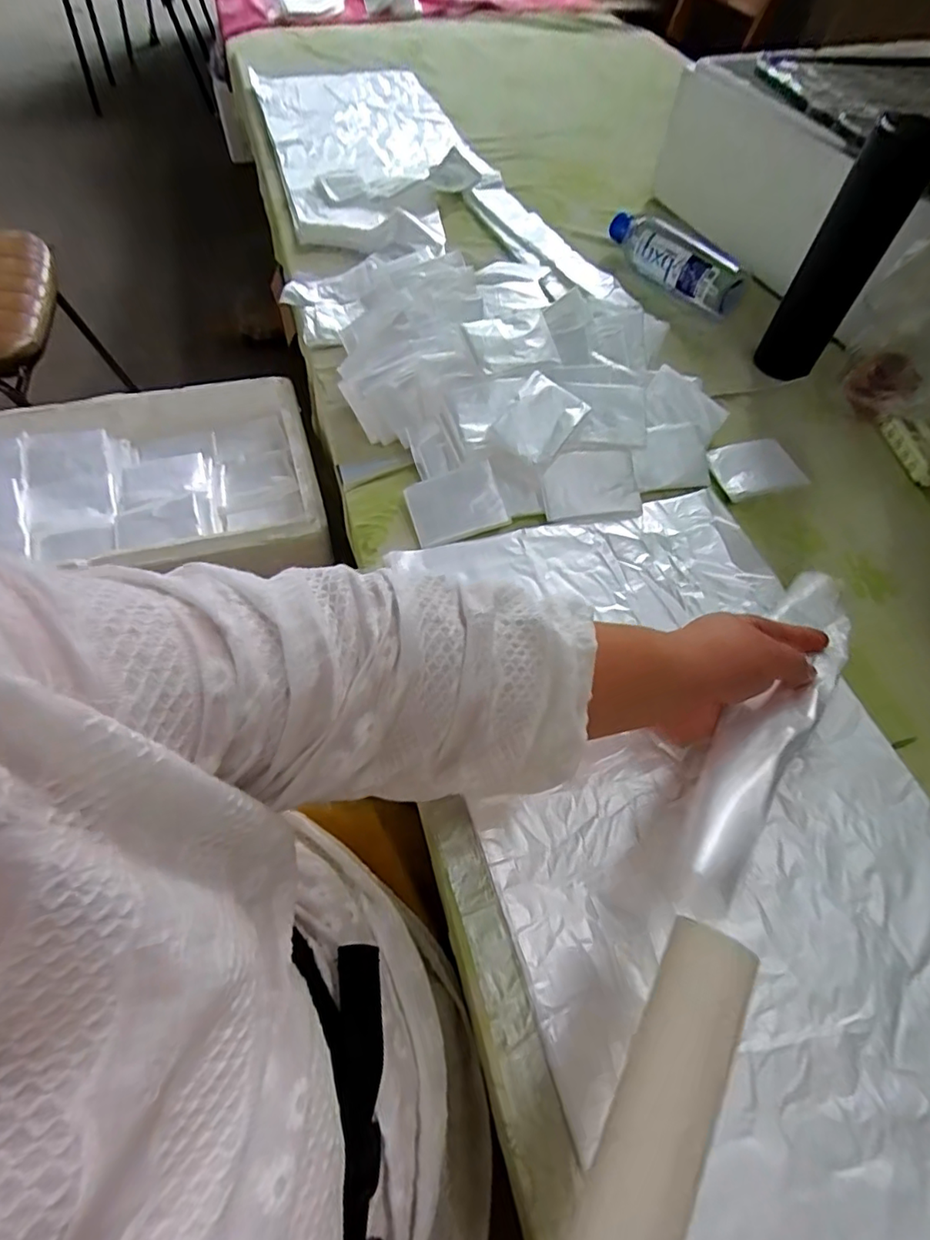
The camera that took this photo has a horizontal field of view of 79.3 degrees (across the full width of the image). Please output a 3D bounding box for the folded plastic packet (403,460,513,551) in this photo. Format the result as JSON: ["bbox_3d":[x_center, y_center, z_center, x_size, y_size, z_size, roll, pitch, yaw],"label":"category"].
[{"bbox_3d":[-0.008,-0.105,0.512,0.083,0.011,0.065,-19,78,2],"label":"folded plastic packet"}]

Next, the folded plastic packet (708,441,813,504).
[{"bbox_3d":[0.287,-0.152,0.554,0.088,0.008,0.062,-16,60,-10],"label":"folded plastic packet"}]

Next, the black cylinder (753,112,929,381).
[{"bbox_3d":[0.368,-0.351,0.552,0.055,0.217,0.055,-24,62,-15],"label":"black cylinder"}]

